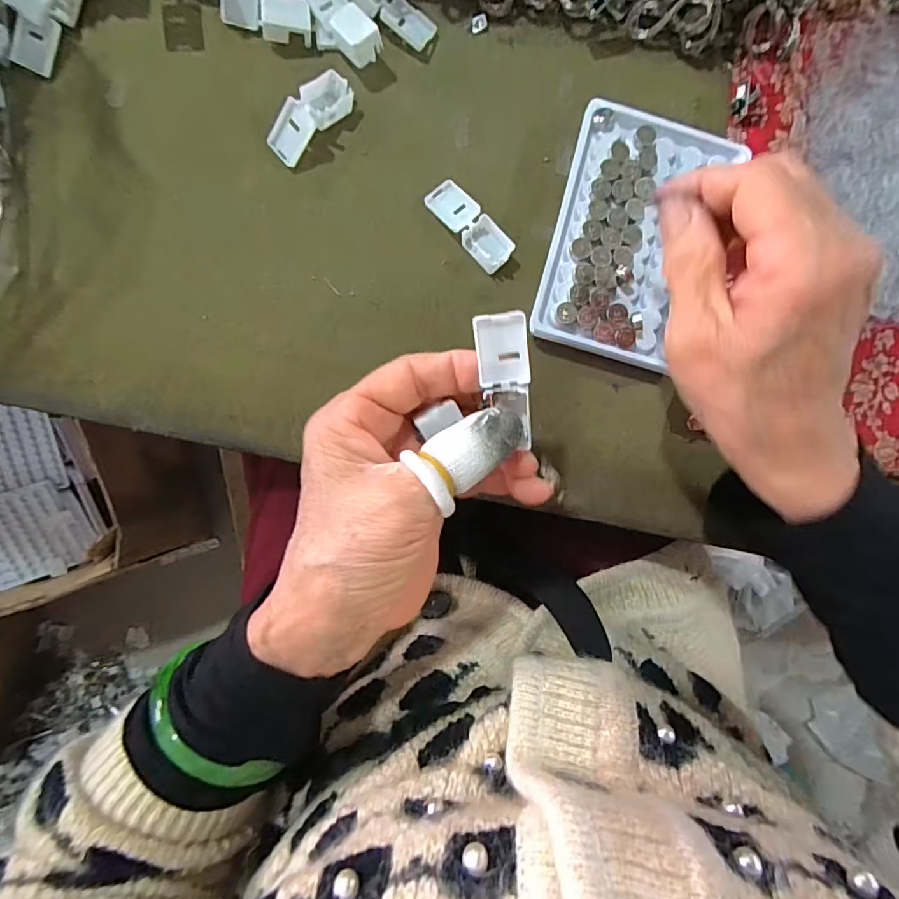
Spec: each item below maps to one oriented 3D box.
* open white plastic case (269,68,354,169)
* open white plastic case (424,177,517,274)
[{"bbox_3d":[-0.075,-0.178,0.265,0.019,0.016,0.052,44,86,-3],"label":"open white plastic case"},{"bbox_3d":[0.012,-0.124,0.272,0.020,0.013,0.055,-43,93,-4],"label":"open white plastic case"}]

